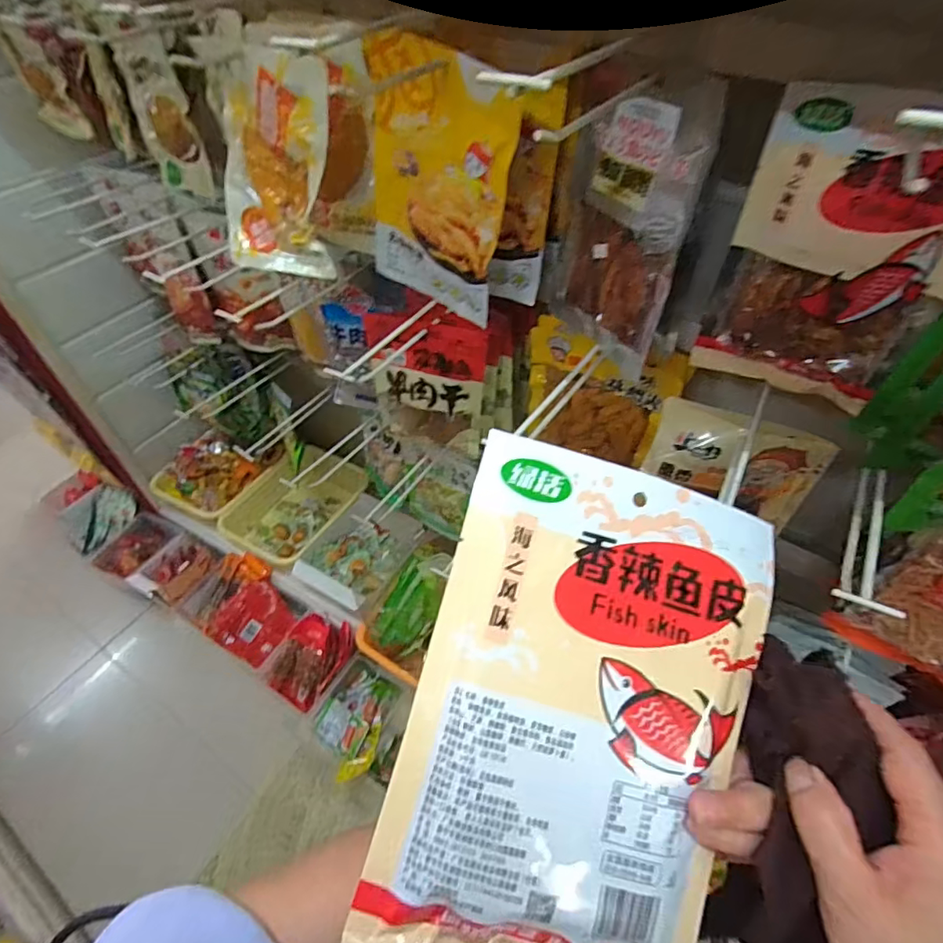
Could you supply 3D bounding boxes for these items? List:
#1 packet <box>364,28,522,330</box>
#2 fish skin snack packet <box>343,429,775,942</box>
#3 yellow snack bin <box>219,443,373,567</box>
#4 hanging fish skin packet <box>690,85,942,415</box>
[{"bbox_3d":[-0.036,-0.288,0.551,0.177,0.243,0.028,35,58,25],"label":"packet"},{"bbox_3d":[0.057,0.118,0.259,0.167,0.017,0.246,18,77,-5],"label":"fish skin snack packet"},{"bbox_3d":[-0.486,0.099,1.468,0.275,0.112,0.344,23,53,17],"label":"yellow snack bin"},{"bbox_3d":[0.303,-0.169,0.437,0.171,0.239,0.030,28,55,21],"label":"hanging fish skin packet"}]

